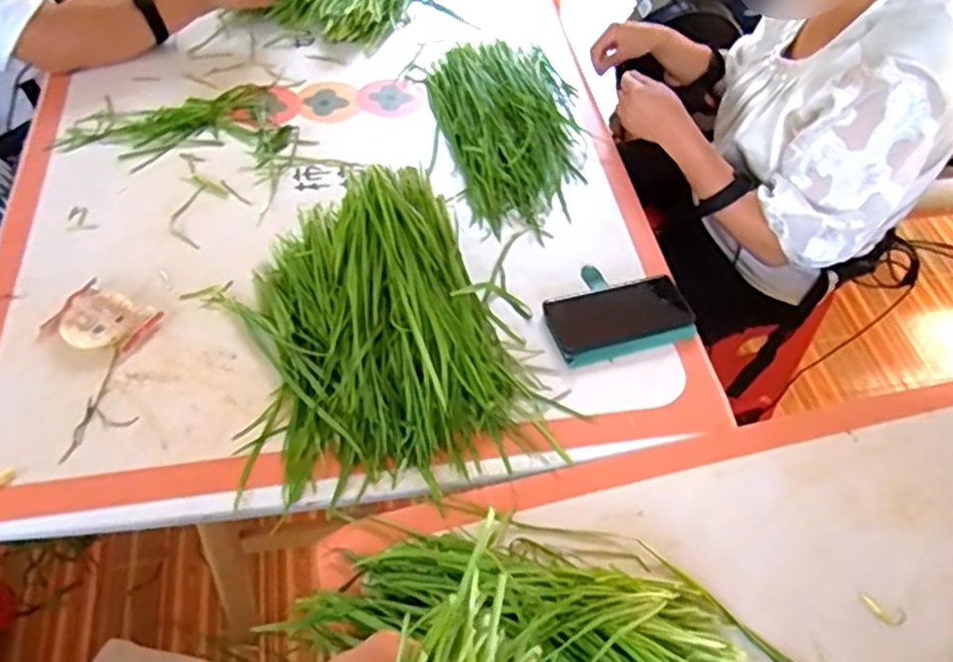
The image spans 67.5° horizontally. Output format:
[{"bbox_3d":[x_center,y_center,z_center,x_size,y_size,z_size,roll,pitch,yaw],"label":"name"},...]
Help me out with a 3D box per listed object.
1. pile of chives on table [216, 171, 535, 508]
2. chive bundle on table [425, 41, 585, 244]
[{"bbox_3d":[-0.101,-0.015,0.754,0.293,0.109,0.323,-10,55,-11],"label":"pile of chives on table"},{"bbox_3d":[0.054,-0.290,1.007,0.202,0.043,0.367,-8,55,-10],"label":"chive bundle on table"}]

